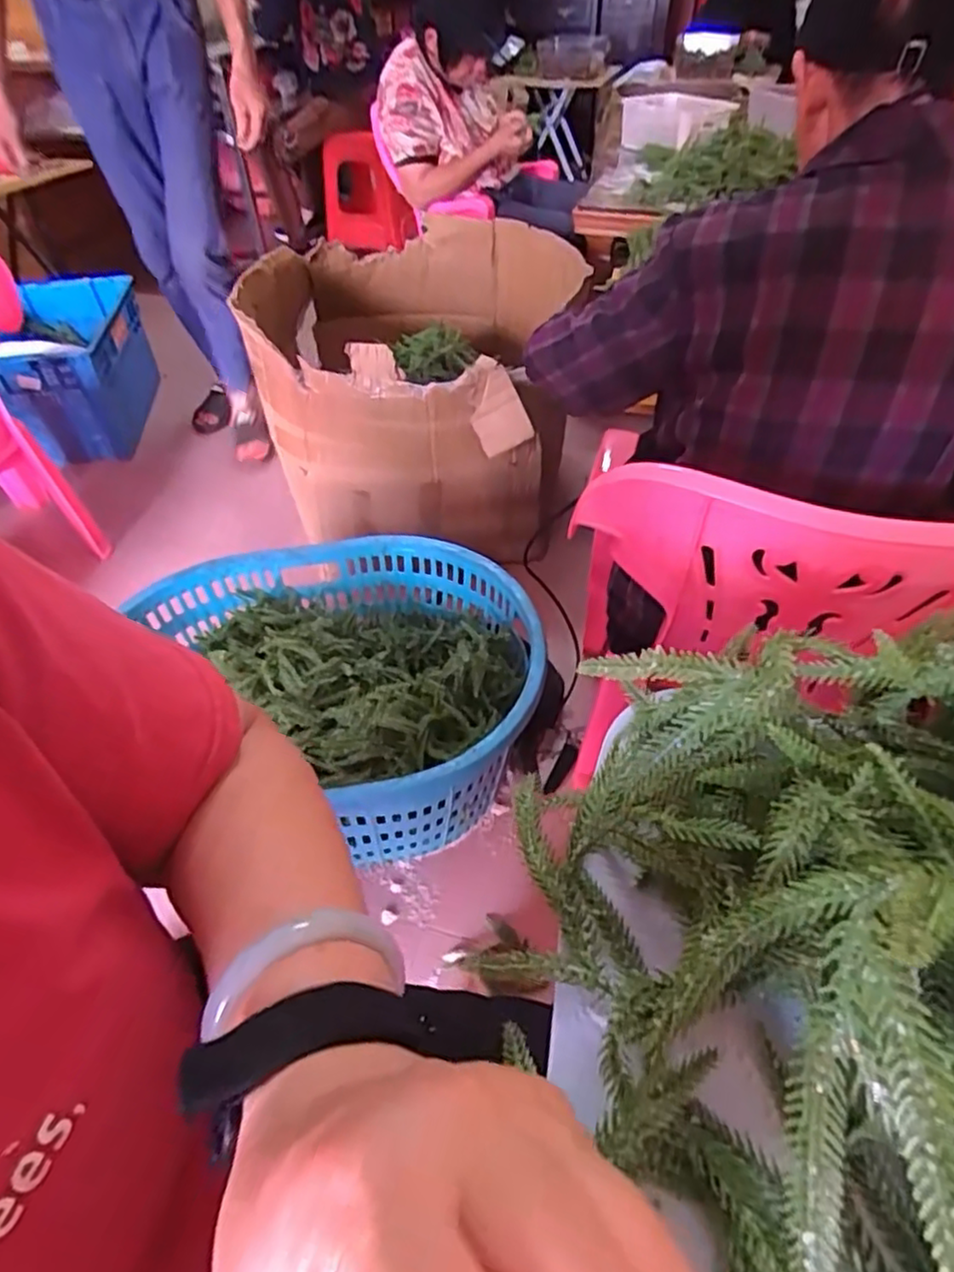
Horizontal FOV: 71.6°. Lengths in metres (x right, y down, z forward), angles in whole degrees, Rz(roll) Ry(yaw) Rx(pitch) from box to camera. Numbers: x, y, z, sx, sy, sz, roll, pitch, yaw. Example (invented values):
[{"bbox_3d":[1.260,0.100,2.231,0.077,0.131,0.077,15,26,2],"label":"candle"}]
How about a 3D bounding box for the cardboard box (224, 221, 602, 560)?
[{"bbox_3d":[-0.135,-0.599,1.487,0.705,0.424,0.776,1,46,3],"label":"cardboard box"}]

